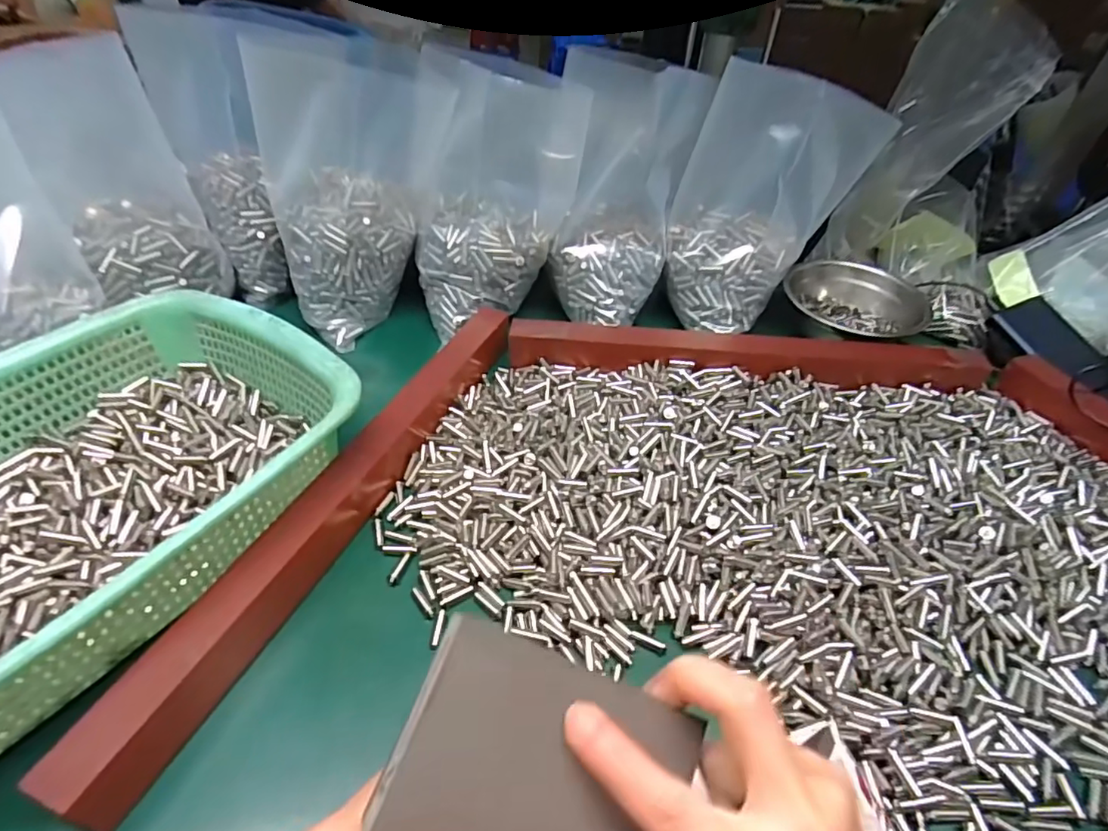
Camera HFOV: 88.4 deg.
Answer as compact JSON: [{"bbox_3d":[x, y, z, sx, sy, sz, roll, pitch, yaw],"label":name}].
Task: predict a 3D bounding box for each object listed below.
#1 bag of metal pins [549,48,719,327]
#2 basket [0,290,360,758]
[{"bbox_3d":[0.057,-0.195,0.500,0.112,0.188,0.121,11,46,5],"label":"bag of metal pins"},{"bbox_3d":[-0.275,0.042,0.322,0.220,0.075,0.288,25,48,18],"label":"basket"}]

